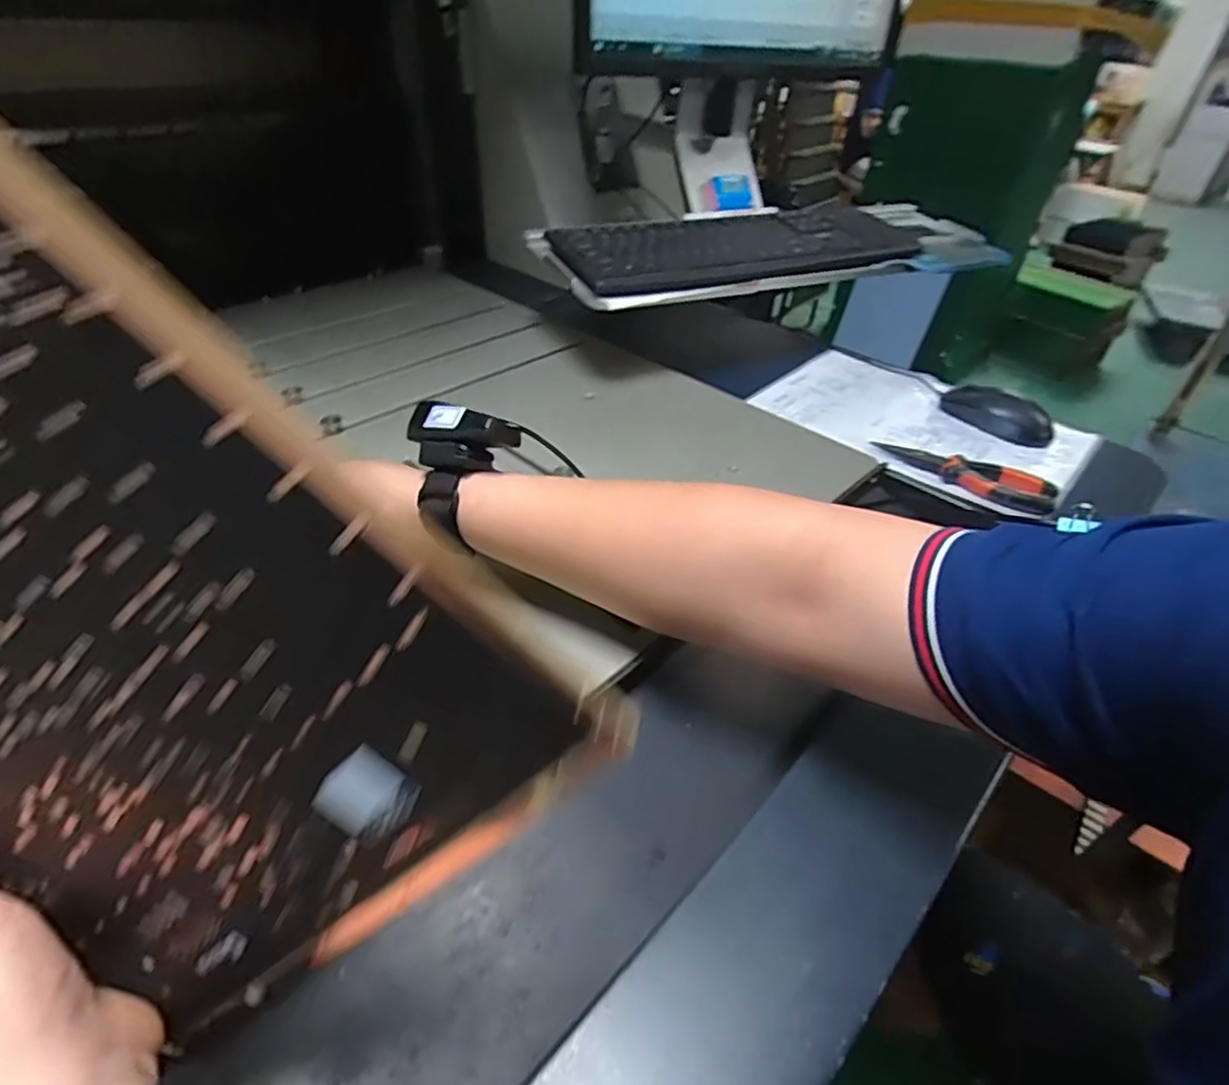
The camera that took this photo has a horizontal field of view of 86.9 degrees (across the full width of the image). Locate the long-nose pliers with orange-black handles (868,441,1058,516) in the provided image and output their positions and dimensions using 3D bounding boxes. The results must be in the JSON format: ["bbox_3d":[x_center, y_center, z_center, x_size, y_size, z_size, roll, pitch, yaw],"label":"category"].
[{"bbox_3d":[0.315,-0.065,0.589,0.151,0.020,0.040,29,47,27],"label":"long-nose pliers with orange-black handles"}]

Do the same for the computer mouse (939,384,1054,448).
[{"bbox_3d":[0.388,-0.132,0.660,0.106,0.033,0.052,29,47,27],"label":"computer mouse"}]

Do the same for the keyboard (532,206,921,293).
[{"bbox_3d":[0.164,-0.347,0.744,0.463,0.027,0.158,-17,45,-22],"label":"keyboard"}]

